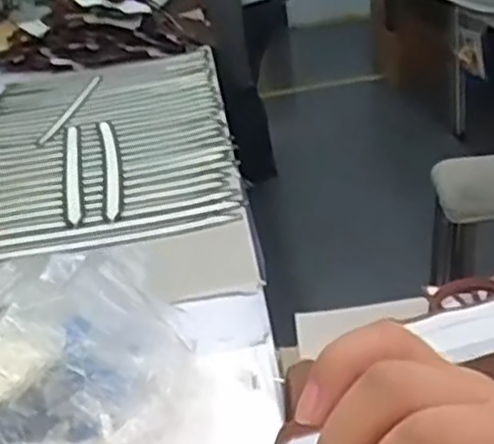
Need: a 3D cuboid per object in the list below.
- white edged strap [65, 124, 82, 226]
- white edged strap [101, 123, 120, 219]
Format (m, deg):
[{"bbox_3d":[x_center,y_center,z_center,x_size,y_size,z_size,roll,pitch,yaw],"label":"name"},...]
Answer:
[{"bbox_3d":[-0.321,-0.100,1.402,0.027,0.012,0.543,-11,24,-8],"label":"white edged strap"},{"bbox_3d":[-0.250,-0.112,1.402,0.027,0.014,0.559,-11,24,-7],"label":"white edged strap"}]

